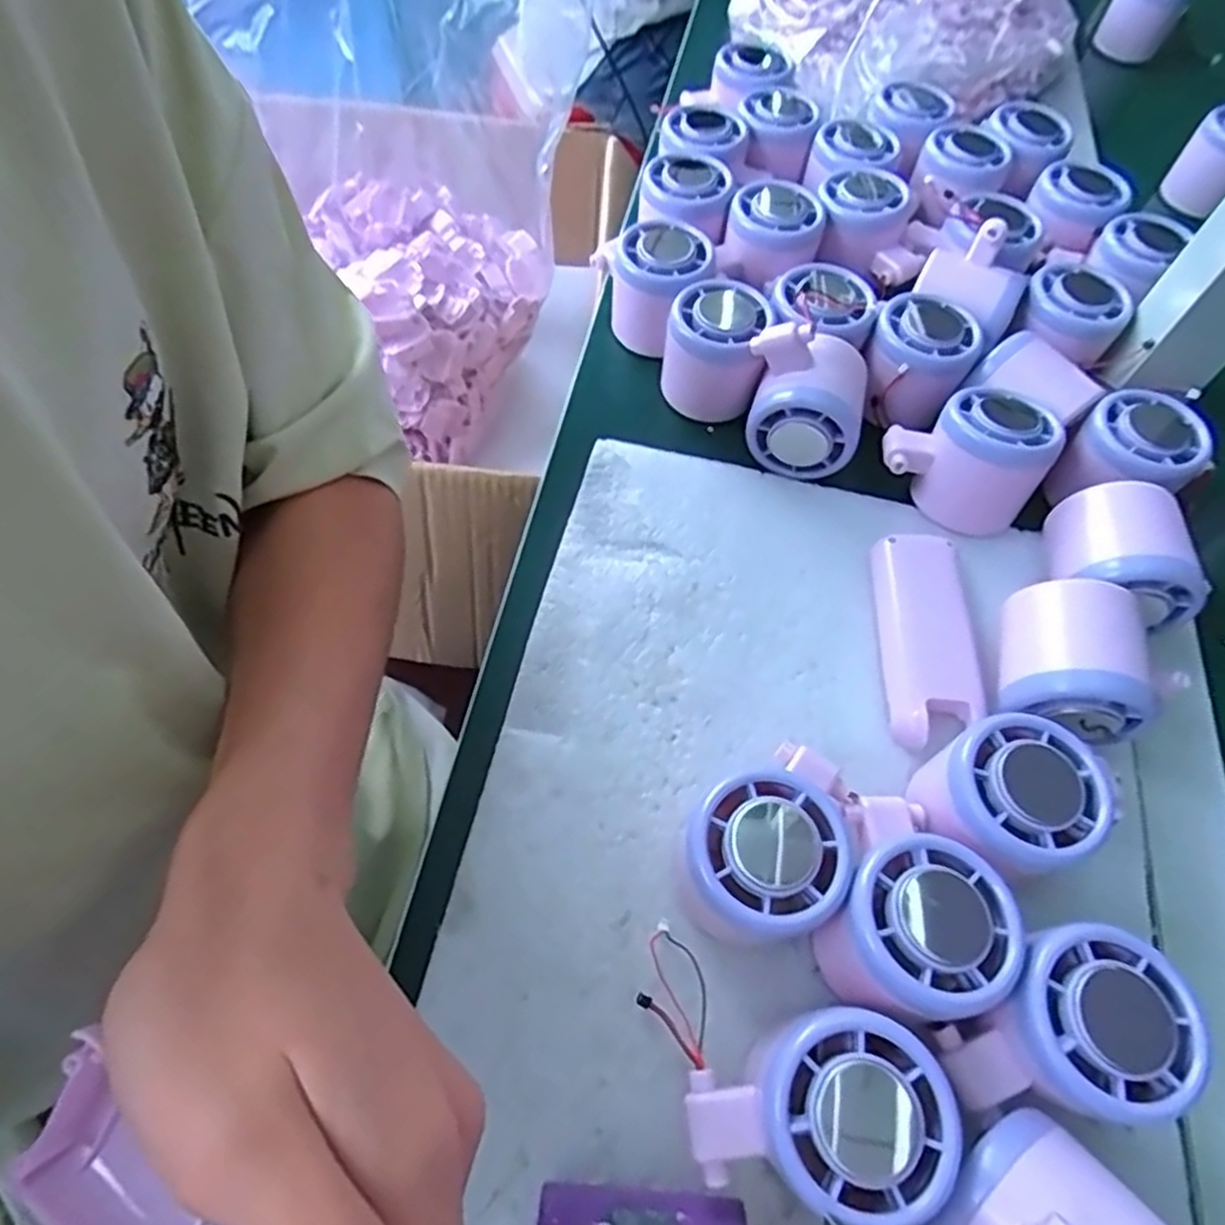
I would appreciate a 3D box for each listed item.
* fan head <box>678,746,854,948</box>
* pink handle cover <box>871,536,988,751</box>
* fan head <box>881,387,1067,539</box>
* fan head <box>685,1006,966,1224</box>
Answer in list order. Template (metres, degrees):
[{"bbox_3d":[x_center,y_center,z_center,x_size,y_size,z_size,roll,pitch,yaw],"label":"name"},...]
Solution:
[{"bbox_3d":[0.053,0.088,0.277,0.053,0.057,0.058,1,61,-1],"label":"fan head"},{"bbox_3d":[0.146,0.011,0.349,0.040,0.015,0.103,6,61,1],"label":"pink handle cover"},{"bbox_3d":[0.179,-0.082,0.376,0.073,0.048,0.060,38,66,18],"label":"fan head"},{"bbox_3d":[0.063,0.157,0.240,0.072,0.051,0.052,7,61,2],"label":"fan head"}]

